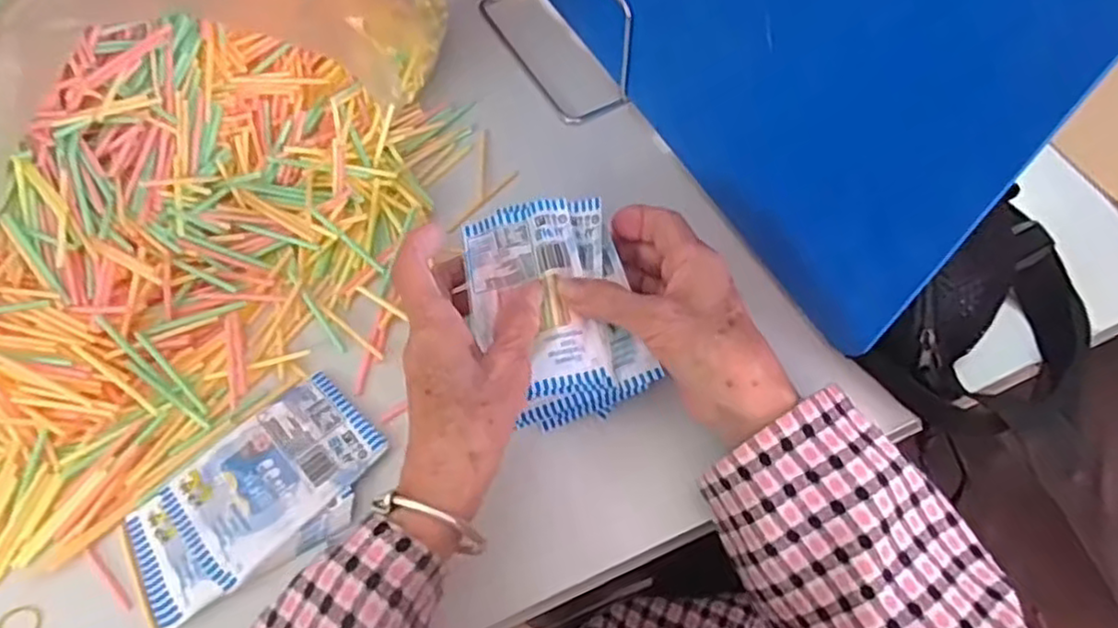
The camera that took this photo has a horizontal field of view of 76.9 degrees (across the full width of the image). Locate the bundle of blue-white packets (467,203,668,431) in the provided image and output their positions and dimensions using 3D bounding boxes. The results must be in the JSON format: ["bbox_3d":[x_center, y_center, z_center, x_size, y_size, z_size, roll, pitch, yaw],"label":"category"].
[{"bbox_3d":[-0.003,-0.005,0.393,0.079,0.054,0.121,-17,61,-6],"label":"bundle of blue-white packets"}]

